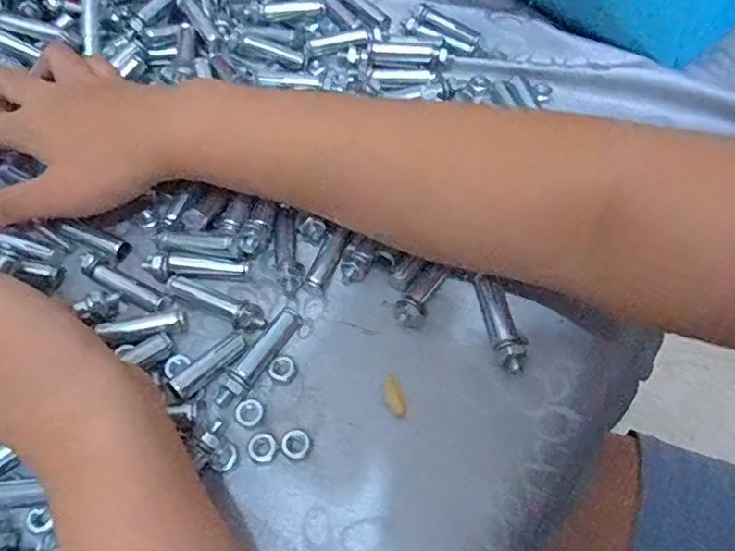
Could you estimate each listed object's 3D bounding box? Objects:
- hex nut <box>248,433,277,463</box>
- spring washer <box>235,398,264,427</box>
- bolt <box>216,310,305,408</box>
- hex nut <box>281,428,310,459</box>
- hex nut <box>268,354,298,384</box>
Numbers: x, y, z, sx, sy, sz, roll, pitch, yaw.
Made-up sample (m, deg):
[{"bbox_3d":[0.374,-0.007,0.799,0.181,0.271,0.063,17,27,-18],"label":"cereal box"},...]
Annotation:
[{"bbox_3d":[-0.047,0.077,0.255,0.012,0.004,0.012,29,63,16],"label":"hex nut"},{"bbox_3d":[-0.054,0.063,0.263,0.012,0.004,0.012,17,61,10],"label":"spring washer"},{"bbox_3d":[-0.052,0.038,0.274,0.012,0.008,0.057,27,63,15],"label":"bolt"},{"bbox_3d":[-0.032,0.075,0.256,0.012,0.006,0.012,-34,65,-18],"label":"hex nut"},{"bbox_3d":[-0.041,0.045,0.275,0.013,0.004,0.014,25,62,14],"label":"hex nut"}]

